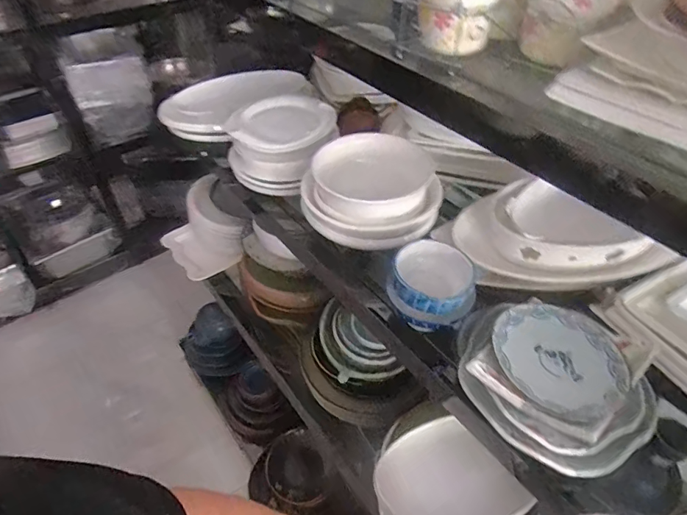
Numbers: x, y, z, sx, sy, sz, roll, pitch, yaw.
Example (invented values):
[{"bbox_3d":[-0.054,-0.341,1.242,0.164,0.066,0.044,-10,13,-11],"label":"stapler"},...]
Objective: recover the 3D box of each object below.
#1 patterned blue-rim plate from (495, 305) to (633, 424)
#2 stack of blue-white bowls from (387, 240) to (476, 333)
[{"bbox_3d":[0.289,0.130,0.595,0.160,0.015,0.164,1,45,-1],"label":"patterned blue-rim plate"},{"bbox_3d":[0.129,0.037,0.656,0.117,0.071,0.122,9,45,8],"label":"stack of blue-white bowls"}]

